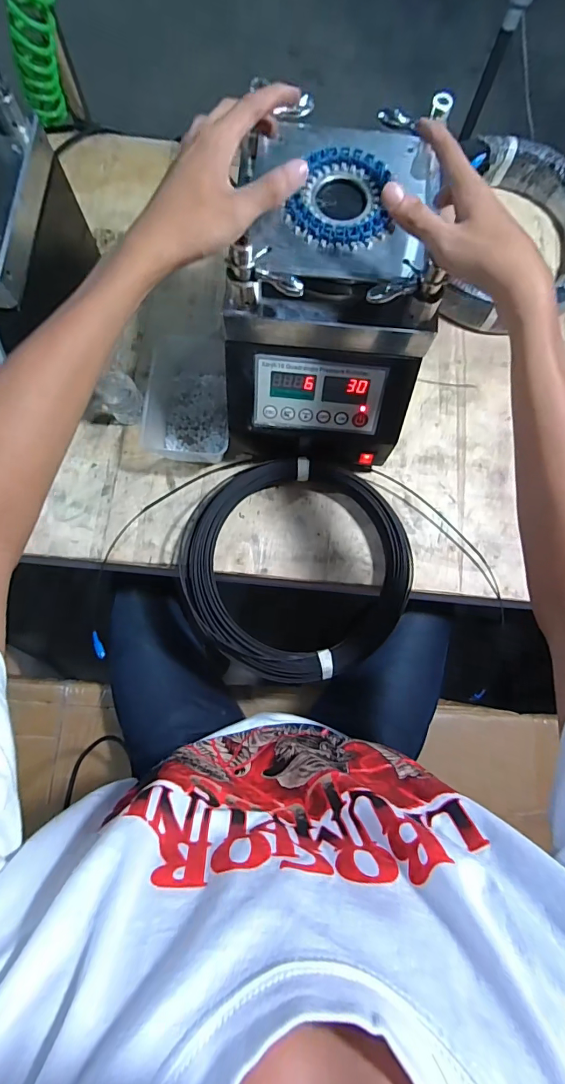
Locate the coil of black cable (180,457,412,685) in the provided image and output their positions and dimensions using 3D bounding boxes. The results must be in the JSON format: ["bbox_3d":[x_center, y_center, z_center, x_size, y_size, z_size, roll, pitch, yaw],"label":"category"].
[{"bbox_3d":[0.020,0.035,0.593,0.307,0.050,0.288,0,79,-2],"label":"coil of black cable"}]

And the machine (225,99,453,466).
[{"bbox_3d":[0.050,-0.273,0.524,0.211,0.265,0.249,4,75,-1],"label":"machine"}]

